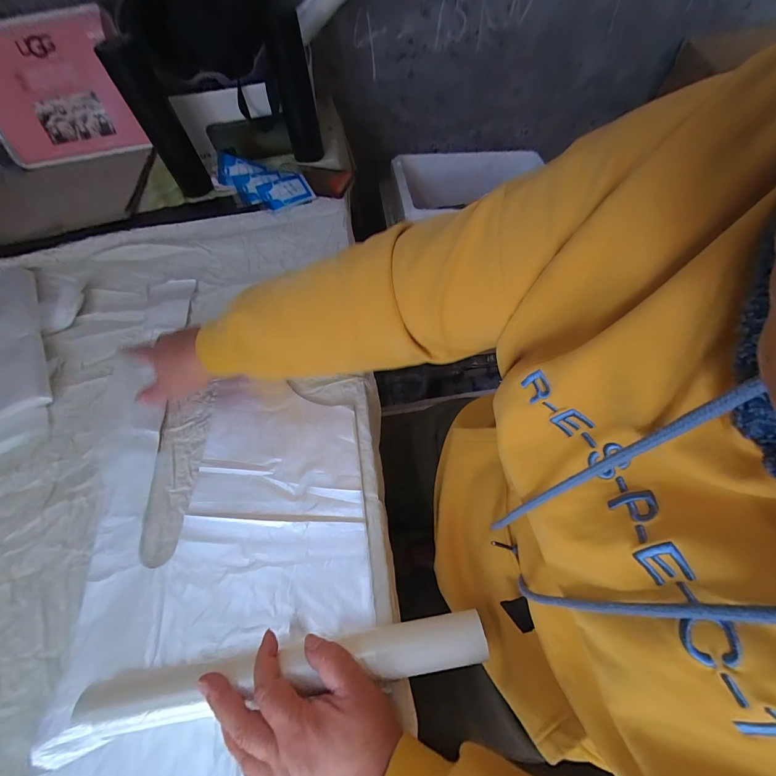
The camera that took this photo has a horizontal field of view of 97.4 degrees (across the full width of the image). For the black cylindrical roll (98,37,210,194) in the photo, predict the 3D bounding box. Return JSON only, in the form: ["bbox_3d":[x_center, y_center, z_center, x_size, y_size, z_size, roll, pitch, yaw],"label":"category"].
[{"bbox_3d":[-0.395,-0.460,0.599,0.064,0.218,0.054,-32,65,-12],"label":"black cylindrical roll"}]

